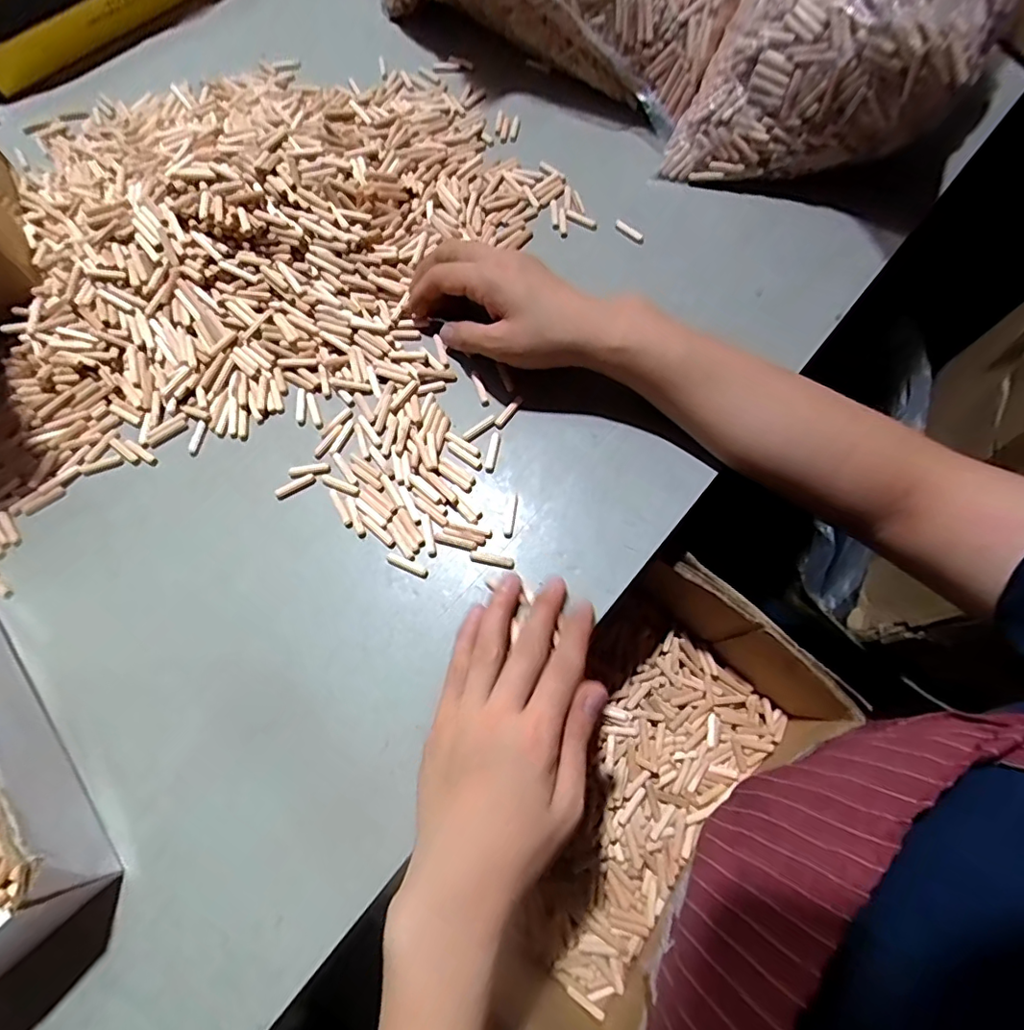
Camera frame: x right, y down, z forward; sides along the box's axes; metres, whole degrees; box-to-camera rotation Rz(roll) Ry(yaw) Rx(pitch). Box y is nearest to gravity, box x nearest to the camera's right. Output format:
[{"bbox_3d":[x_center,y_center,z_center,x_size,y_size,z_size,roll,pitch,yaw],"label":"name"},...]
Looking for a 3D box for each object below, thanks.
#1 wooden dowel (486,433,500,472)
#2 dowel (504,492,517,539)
[{"bbox_3d":[-0.014,-0.045,0.382,0.006,0.004,0.030,9,71,3],"label":"wooden dowel"},{"bbox_3d":[0.000,0.000,0.365,0.005,0.004,0.032,9,71,3],"label":"dowel"}]

